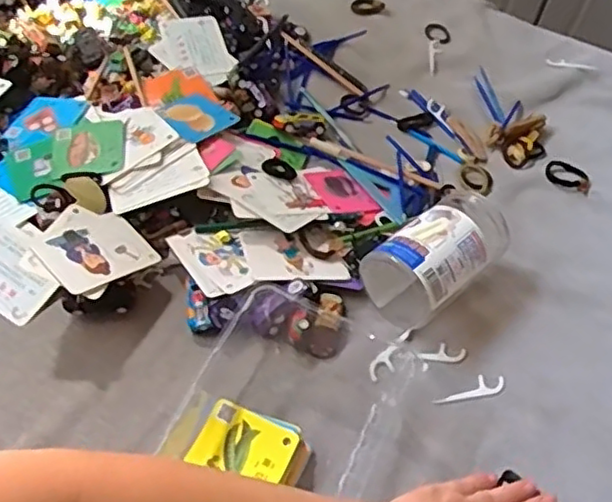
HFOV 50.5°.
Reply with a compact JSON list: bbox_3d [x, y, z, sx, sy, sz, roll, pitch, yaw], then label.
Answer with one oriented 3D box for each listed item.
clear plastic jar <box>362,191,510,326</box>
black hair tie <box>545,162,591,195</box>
[{"bbox_3d":[0.138,0.001,0.638,0.157,0.080,0.082,-32,62,-26],"label":"clear plastic jar"},{"bbox_3d":[0.317,-0.091,0.783,0.053,0.006,0.040,21,54,10],"label":"black hair tie"}]

